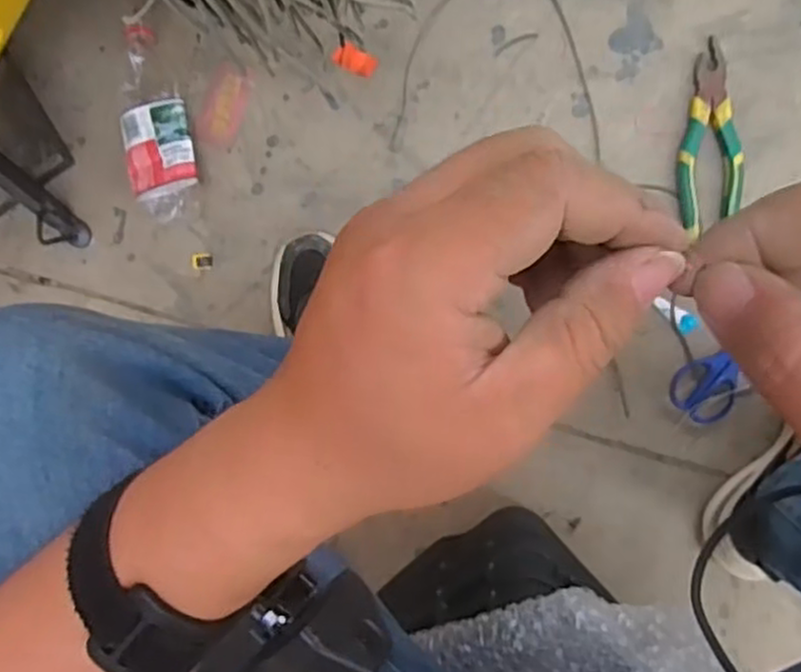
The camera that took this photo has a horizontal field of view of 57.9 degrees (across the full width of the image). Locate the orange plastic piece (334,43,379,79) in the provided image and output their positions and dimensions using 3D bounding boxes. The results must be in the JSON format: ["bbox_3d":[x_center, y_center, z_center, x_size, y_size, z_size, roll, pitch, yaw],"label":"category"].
[{"bbox_3d":[-0.048,-0.289,0.761,0.046,0.009,0.026,34,96,5],"label":"orange plastic piece"}]

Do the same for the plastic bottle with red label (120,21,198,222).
[{"bbox_3d":[-0.262,-0.230,0.779,0.081,0.043,0.211,-9,90,7],"label":"plastic bottle with red label"}]

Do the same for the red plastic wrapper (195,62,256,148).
[{"bbox_3d":[-0.191,-0.251,0.788,0.048,0.010,0.086,23,95,11],"label":"red plastic wrapper"}]

